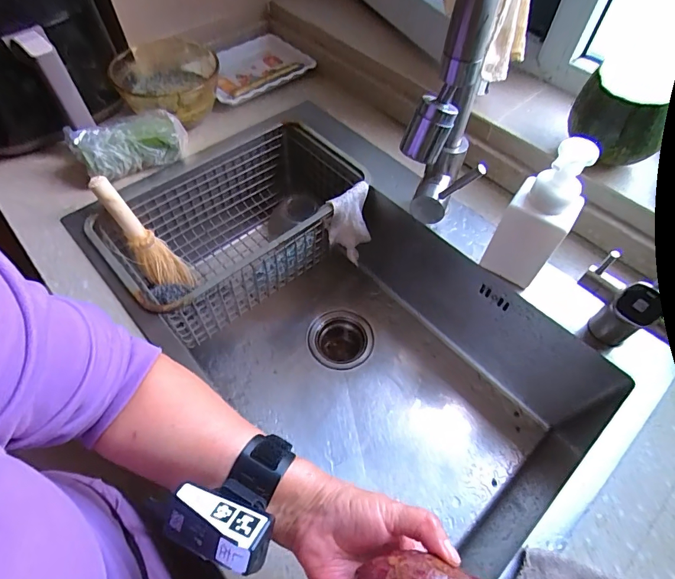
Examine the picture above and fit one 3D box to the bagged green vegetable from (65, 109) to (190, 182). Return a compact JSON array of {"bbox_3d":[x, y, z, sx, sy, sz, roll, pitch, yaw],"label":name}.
[{"bbox_3d":[-0.301,-0.213,0.608,0.151,0.067,0.062,-31,62,-20],"label":"bagged green vegetable"}]

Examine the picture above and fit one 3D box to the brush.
[{"bbox_3d":[-0.281,-0.071,0.596,0.039,0.212,0.063,4,49,34],"label":"brush"}]

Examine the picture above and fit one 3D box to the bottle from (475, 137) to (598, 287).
[{"bbox_3d":[0.227,-0.079,0.464,0.066,0.183,0.052,31,59,17],"label":"bottle"}]

